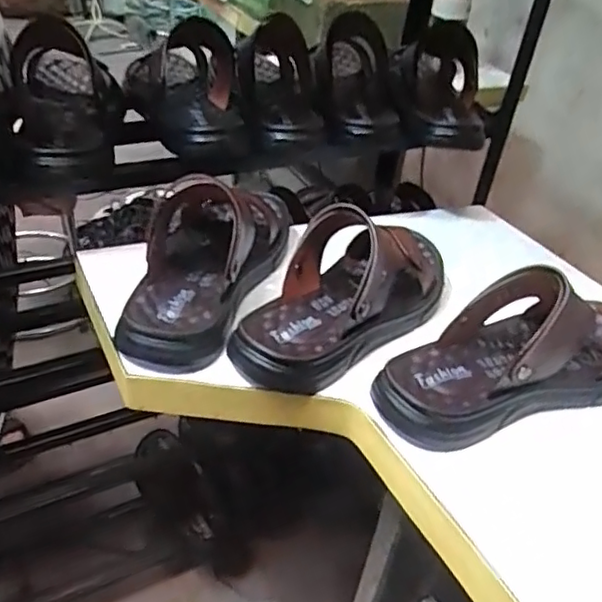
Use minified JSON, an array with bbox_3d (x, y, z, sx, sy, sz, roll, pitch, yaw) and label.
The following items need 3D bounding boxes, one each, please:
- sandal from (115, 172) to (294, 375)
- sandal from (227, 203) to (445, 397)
[{"bbox_3d":[-0.081,-0.051,0.578,0.101,0.083,0.263,10,37,4],"label":"sandal"},{"bbox_3d":[0.054,-0.024,0.558,0.099,0.098,0.260,28,41,25],"label":"sandal"}]

